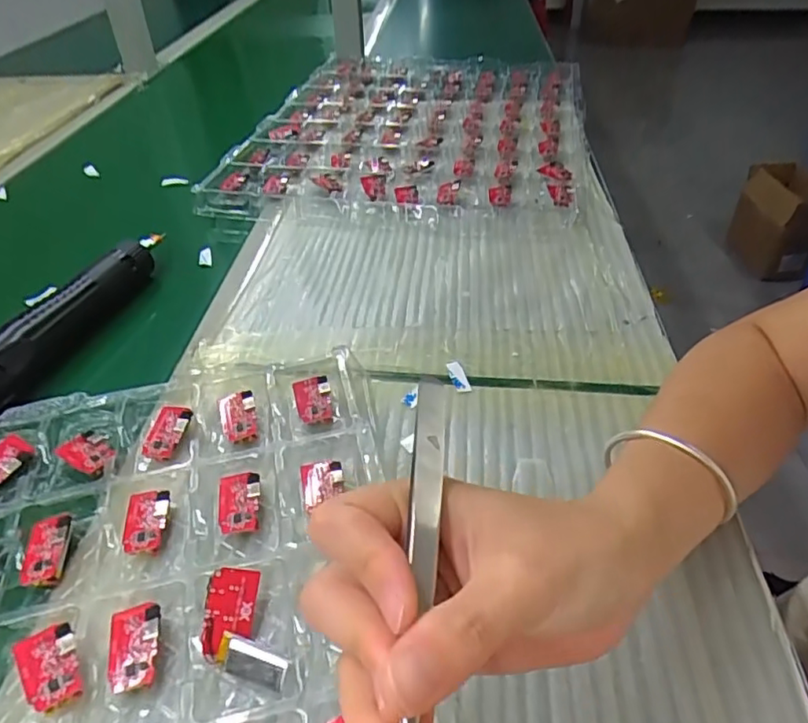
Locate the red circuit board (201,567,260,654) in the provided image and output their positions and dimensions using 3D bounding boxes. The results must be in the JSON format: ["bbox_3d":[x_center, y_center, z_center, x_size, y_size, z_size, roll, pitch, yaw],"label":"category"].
[{"bbox_3d":[-0.077,0.110,0.262,0.021,0.004,0.034,9,65,-13],"label":"red circuit board"}]

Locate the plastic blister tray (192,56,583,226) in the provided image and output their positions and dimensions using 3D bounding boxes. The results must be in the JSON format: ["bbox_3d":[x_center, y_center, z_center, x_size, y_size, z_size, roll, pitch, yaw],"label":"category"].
[{"bbox_3d":[0.022,-0.298,0.718,0.366,0.015,0.492,5,41,8],"label":"plastic blister tray"}]

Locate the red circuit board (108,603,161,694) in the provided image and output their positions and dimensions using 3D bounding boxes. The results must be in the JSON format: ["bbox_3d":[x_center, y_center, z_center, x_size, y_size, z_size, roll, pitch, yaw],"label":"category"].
[{"bbox_3d":[-0.116,0.122,0.253,0.021,0.004,0.034,-16,49,-2],"label":"red circuit board"}]

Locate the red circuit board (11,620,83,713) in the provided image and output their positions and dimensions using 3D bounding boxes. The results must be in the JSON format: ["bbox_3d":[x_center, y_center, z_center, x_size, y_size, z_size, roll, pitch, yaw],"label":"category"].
[{"bbox_3d":[-0.148,0.129,0.248,0.022,0.008,0.035,-23,45,-22],"label":"red circuit board"}]

